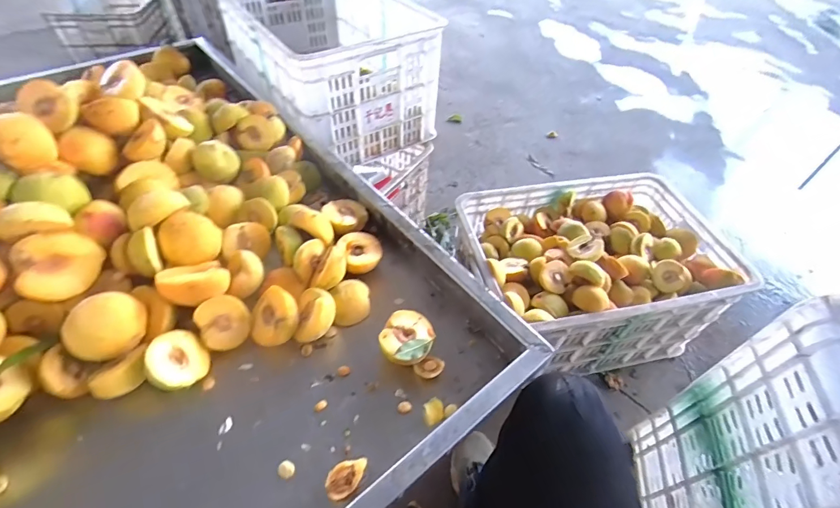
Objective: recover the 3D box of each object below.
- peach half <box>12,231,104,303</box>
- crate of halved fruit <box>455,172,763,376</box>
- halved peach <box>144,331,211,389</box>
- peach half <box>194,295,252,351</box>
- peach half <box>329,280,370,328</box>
[{"bbox_3d":[-0.431,0.014,0.476,0.077,0.040,0.077,3,85,-41],"label":"peach half"},{"bbox_3d":[0.357,0.034,0.898,0.514,0.260,0.359,-8,50,-10],"label":"crate of halved fruit"},{"bbox_3d":[-0.271,0.119,0.444,0.063,0.023,0.061,0,60,-61],"label":"halved peach"},{"bbox_3d":[-0.236,0.083,0.481,0.055,0.027,0.062,-22,86,-17],"label":"peach half"},{"bbox_3d":[-0.089,0.063,0.520,0.047,0.037,0.045,-10,50,-12],"label":"peach half"}]

